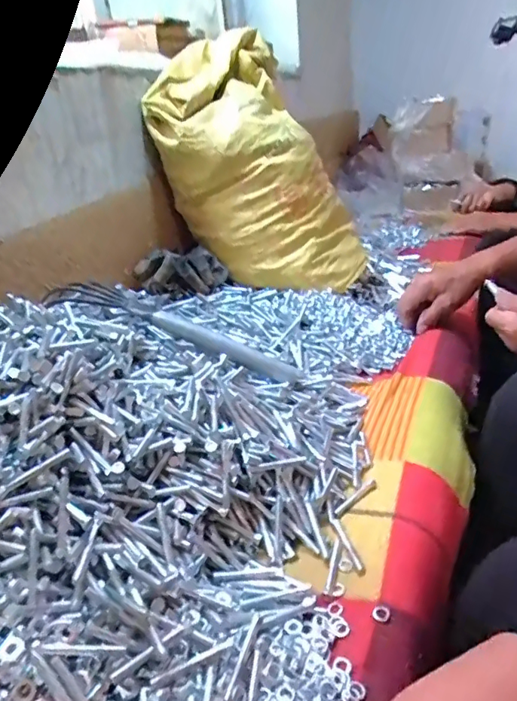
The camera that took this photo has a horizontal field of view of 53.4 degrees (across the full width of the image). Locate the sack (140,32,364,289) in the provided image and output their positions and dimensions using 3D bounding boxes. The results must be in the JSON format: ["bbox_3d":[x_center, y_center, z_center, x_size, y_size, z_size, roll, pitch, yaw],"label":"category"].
[{"bbox_3d":[-0.007,-0.304,0.878,0.277,0.488,0.169,-37,7,-35],"label":"sack"}]

